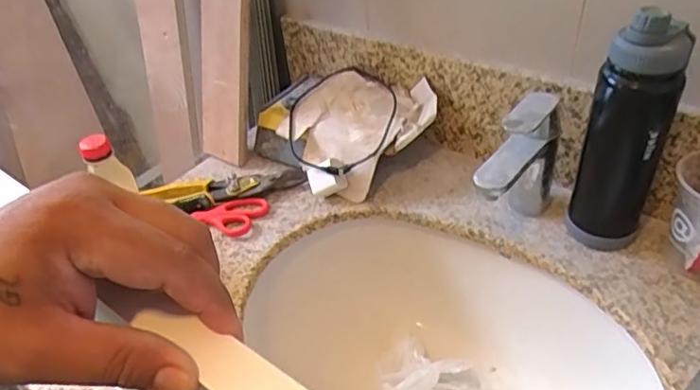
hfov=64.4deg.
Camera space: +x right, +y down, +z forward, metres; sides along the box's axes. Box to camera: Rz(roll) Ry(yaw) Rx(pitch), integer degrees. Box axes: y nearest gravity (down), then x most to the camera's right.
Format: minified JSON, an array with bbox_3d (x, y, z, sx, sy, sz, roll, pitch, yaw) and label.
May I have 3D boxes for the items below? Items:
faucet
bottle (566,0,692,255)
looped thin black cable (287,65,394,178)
[{"bbox_3d":[0.188,-0.020,0.638,0.041,0.167,0.139,27,50,34],"label":"faucet"},{"bbox_3d":[0.299,-0.064,0.599,0.078,0.270,0.077,18,46,27],"label":"bottle"},{"bbox_3d":[-0.013,-0.101,0.783,0.161,0.068,0.165,-9,40,-3],"label":"looped thin black cable"}]

